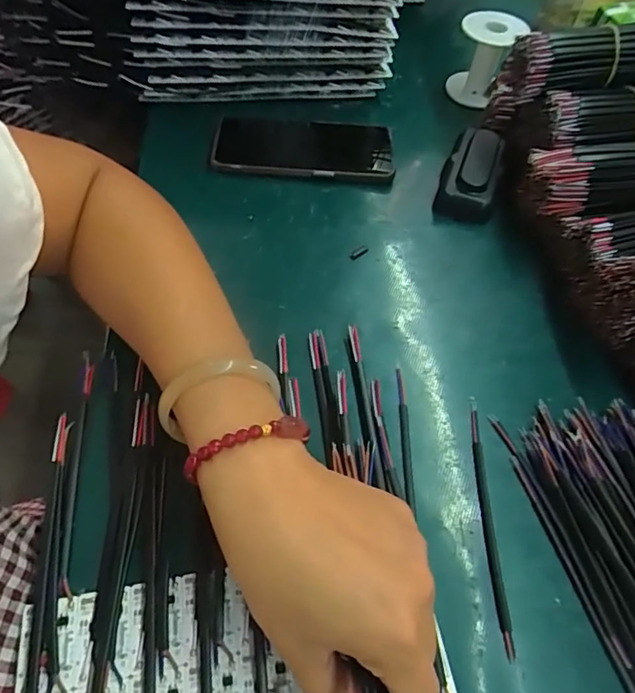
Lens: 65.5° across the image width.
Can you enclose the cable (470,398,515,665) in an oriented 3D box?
[{"bbox_3d":[0.100,0.097,0.289,0.007,0.004,0.144,3,57,-1],"label":"cable"}]

